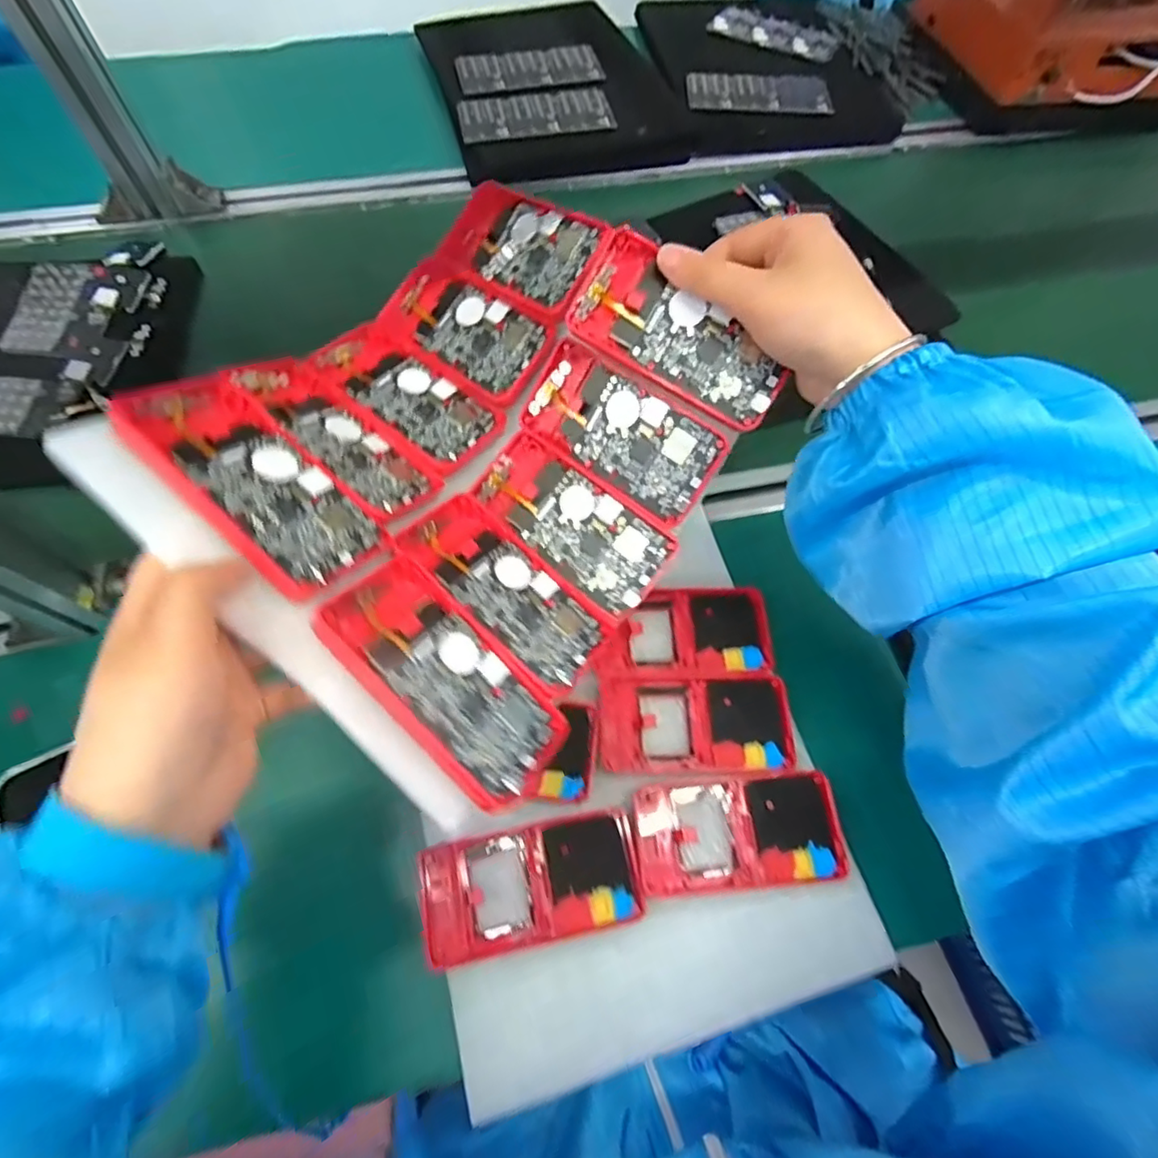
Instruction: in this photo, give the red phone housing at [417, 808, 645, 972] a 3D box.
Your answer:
[{"bbox_3d":[-0.027,0.174,0.329,0.121,0.013,0.060,-9,69,-7],"label":"red phone housing"}]

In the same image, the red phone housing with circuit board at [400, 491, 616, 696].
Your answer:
[{"bbox_3d":[-0.040,0.006,0.316,0.119,0.013,0.063,41,51,3],"label":"red phone housing with circuit board"}]

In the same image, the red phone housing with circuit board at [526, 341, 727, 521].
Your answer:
[{"bbox_3d":[0.025,-0.088,0.343,0.120,0.010,0.057,38,111,14],"label":"red phone housing with circuit board"}]

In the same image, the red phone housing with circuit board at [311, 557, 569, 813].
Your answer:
[{"bbox_3d":[-0.064,0.049,0.272,0.121,0.012,0.064,48,42,-2],"label":"red phone housing with circuit board"}]

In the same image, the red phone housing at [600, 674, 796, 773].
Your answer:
[{"bbox_3d":[0.075,0.093,0.371,0.121,0.009,0.059,0,68,-3],"label":"red phone housing"}]

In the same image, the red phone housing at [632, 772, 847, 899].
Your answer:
[{"bbox_3d":[0.096,0.153,0.346,0.120,0.008,0.059,-4,68,-5],"label":"red phone housing"}]

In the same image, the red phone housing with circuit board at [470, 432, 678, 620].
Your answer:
[{"bbox_3d":[-0.006,-0.033,0.344,0.119,0.011,0.058,38,85,9],"label":"red phone housing with circuit board"}]

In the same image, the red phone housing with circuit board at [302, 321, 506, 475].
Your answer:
[{"bbox_3d":[-0.110,-0.117,0.365,0.122,0.018,0.060,36,71,11],"label":"red phone housing with circuit board"}]

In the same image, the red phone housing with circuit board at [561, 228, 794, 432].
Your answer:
[{"bbox_3d":[0.055,-0.134,0.314,0.122,0.004,0.057,35,97,3],"label":"red phone housing with circuit board"}]

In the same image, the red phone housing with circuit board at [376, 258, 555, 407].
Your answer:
[{"bbox_3d":[-0.076,-0.165,0.377,0.125,0.006,0.059,39,89,19],"label":"red phone housing with circuit board"}]

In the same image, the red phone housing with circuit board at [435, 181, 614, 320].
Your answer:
[{"bbox_3d":[-0.042,-0.215,0.370,0.127,0.010,0.060,39,97,28],"label":"red phone housing with circuit board"}]

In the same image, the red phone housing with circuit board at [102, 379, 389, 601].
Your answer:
[{"bbox_3d":[-0.155,-0.048,0.277,0.128,0.008,0.060,44,43,2],"label":"red phone housing with circuit board"}]

